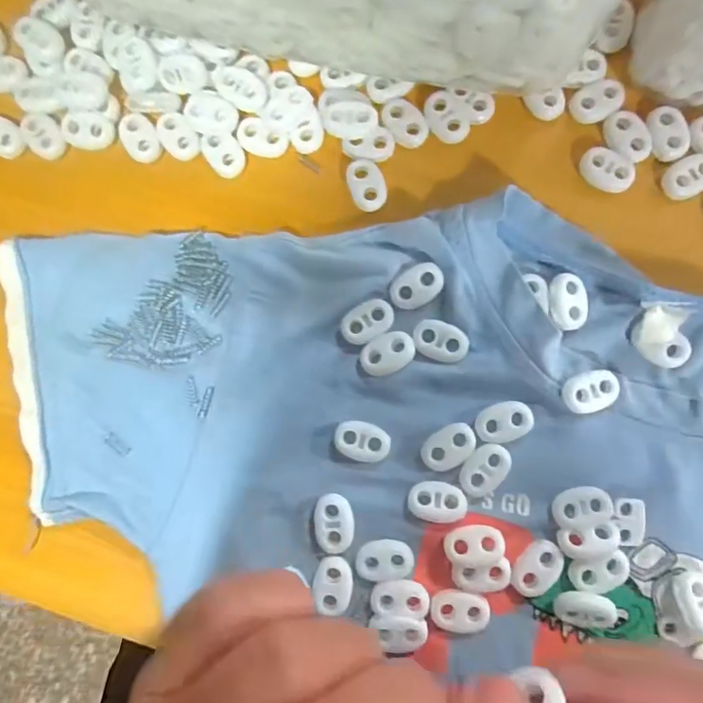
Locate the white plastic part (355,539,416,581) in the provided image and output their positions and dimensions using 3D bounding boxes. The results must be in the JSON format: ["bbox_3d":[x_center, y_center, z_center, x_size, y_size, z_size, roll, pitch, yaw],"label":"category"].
[{"bbox_3d":[0.013,0.081,0.203,0.021,0.004,0.015,-5,85,3],"label":"white plastic part"}]

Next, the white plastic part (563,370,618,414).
[{"bbox_3d":[0.093,0.015,0.204,0.022,0.007,0.015,-18,84,2],"label":"white plastic part"}]

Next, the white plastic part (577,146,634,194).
[{"bbox_3d":[0.105,-0.075,0.215,0.015,0.006,0.022,-43,84,-1],"label":"white plastic part"}]

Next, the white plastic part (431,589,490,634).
[{"bbox_3d":[0.042,0.099,0.200,0.022,0.005,0.013,4,85,4],"label":"white plastic part"}]

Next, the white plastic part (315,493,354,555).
[{"bbox_3d":[-0.007,0.067,0.206,0.015,0.004,0.022,-7,85,3],"label":"white plastic part"}]

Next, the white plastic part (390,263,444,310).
[{"bbox_3d":[0.026,-0.026,0.209,0.022,0.004,0.015,-37,84,0],"label":"white plastic part"}]

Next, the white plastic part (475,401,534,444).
[{"bbox_3d":[0.060,0.028,0.205,0.022,0.004,0.015,-15,84,2],"label":"white plastic part"}]

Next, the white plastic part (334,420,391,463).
[{"bbox_3d":[0.004,0.036,0.209,0.022,0.004,0.015,11,86,4],"label":"white plastic part"}]

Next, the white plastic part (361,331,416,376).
[{"bbox_3d":[0.014,0.001,0.209,0.022,0.005,0.016,-27,84,1],"label":"white plastic part"}]

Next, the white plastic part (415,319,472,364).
[{"bbox_3d":[0.036,-0.004,0.208,0.022,0.004,0.015,19,86,5],"label":"white plastic part"}]

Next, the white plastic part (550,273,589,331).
[{"bbox_3d":[0.086,-0.020,0.208,0.015,0.005,0.022,0,85,3],"label":"white plastic part"}]

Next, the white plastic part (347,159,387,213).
[{"bbox_3d":[0.007,-0.069,0.218,0.015,0.004,0.021,-16,84,2],"label":"white plastic part"}]

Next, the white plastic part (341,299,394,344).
[{"bbox_3d":[0.006,-0.013,0.210,0.022,0.004,0.014,-29,84,0],"label":"white plastic part"}]

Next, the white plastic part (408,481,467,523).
[{"bbox_3d":[0.033,0.058,0.203,0.022,0.005,0.015,3,85,3],"label":"white plastic part"}]

